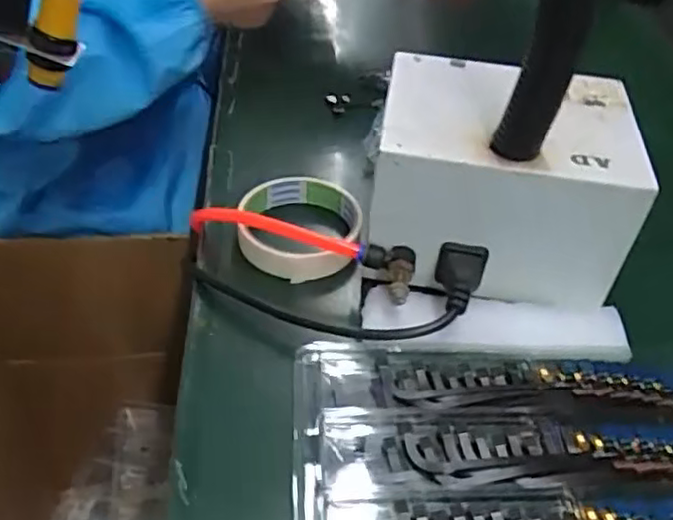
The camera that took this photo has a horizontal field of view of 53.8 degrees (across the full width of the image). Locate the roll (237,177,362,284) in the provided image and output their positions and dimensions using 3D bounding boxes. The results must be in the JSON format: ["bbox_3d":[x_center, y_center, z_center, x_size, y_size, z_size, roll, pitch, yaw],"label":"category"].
[{"bbox_3d":[-0.028,-0.026,0.458,0.085,0.021,0.078,4,45,-4],"label":"roll"}]

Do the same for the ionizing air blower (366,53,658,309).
[{"bbox_3d":[0.102,-0.052,0.427,0.152,0.107,0.117,7,47,3],"label":"ionizing air blower"}]

